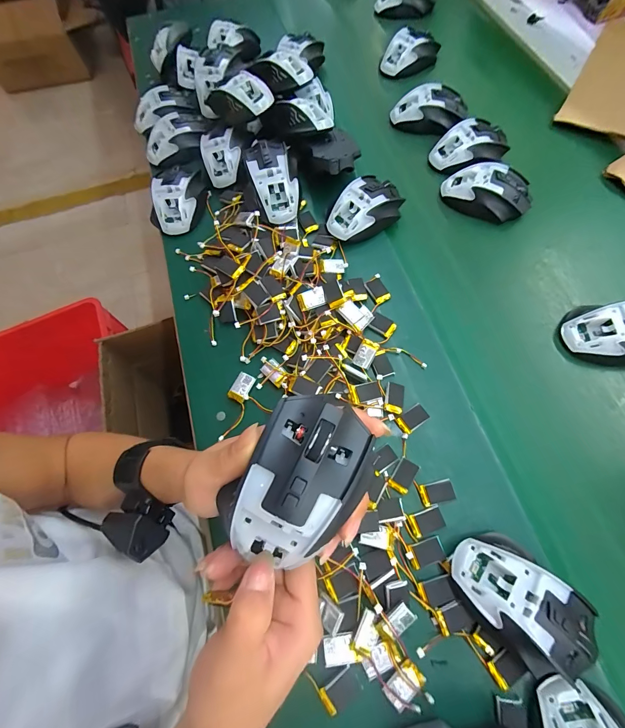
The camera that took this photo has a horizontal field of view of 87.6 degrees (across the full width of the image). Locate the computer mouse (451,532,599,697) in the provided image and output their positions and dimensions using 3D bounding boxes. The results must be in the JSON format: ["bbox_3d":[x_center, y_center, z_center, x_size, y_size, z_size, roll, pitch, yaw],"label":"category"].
[{"bbox_3d":[0.174,0.198,0.268,0.113,0.041,0.070,40,75,16],"label":"computer mouse"}]

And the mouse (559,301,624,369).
[{"bbox_3d":[0.347,-0.035,0.370,0.101,0.042,0.076,-6,68,-1],"label":"mouse"}]

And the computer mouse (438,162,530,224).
[{"bbox_3d":[0.242,-0.239,0.455,0.115,0.043,0.063,21,70,10],"label":"computer mouse"}]

